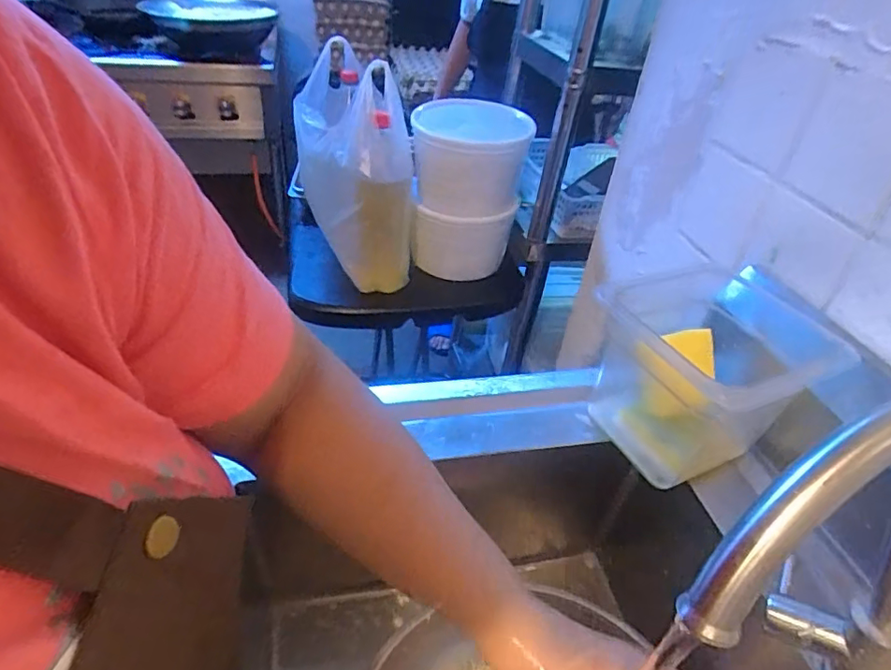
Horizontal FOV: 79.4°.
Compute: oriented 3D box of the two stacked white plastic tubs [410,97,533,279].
[{"bbox_3d":[0.031,-0.252,0.972,0.194,0.278,0.189,14,39,9],"label":"two stacked white plastic tubs"}]

